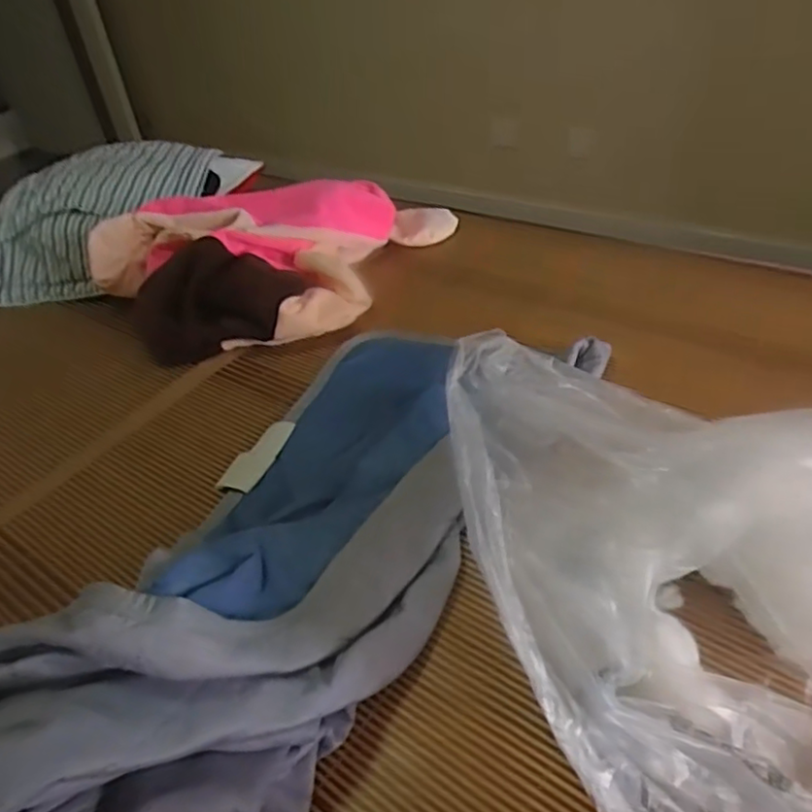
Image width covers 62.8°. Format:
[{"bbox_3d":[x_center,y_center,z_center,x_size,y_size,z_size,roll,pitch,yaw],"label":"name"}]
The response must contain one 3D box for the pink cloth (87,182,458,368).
[{"bbox_3d":[-0.153,-0.226,0.934,0.489,0.106,0.317,-28,43,-23],"label":"pink cloth"}]

